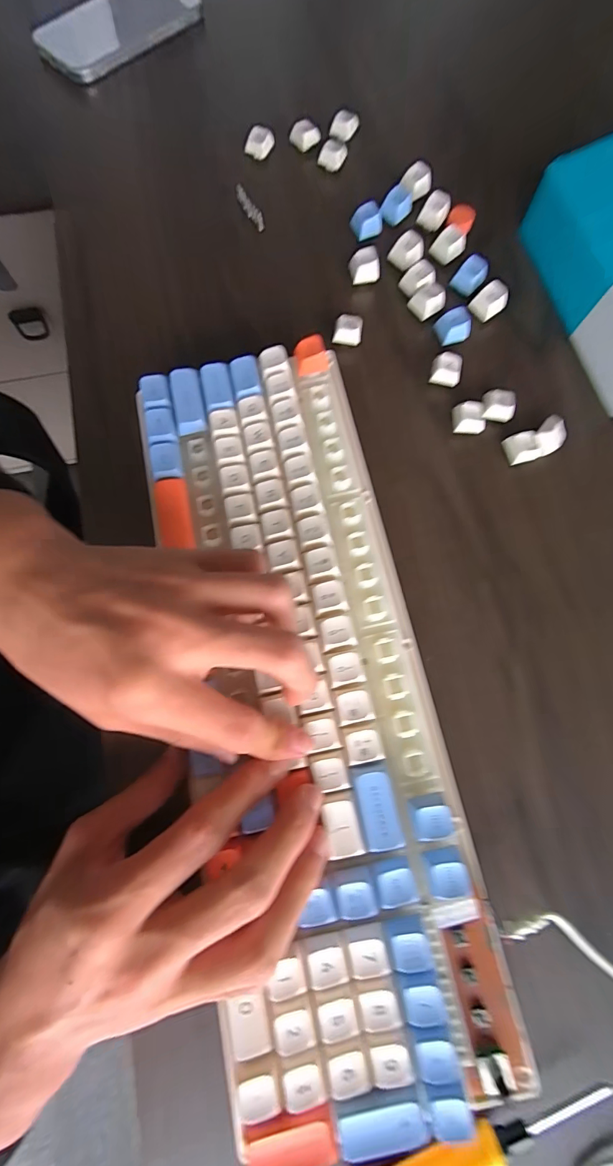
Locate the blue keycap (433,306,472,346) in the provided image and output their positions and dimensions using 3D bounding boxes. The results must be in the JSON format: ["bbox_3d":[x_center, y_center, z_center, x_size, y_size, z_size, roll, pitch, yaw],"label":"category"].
[{"bbox_3d":[0.103,-0.181,0.290,0.020,0.013,0.020,-11,76,-5],"label":"blue keycap"}]

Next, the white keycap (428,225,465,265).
[{"bbox_3d":[0.108,-0.256,0.311,0.021,0.014,0.020,40,78,8],"label":"white keycap"}]

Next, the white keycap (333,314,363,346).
[{"bbox_3d":[0.029,-0.180,0.291,0.020,0.012,0.015,3,76,-1],"label":"white keycap"}]

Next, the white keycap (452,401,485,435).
[{"bbox_3d":[0.109,-0.110,0.275,0.020,0.010,0.019,2,76,-1],"label":"white keycap"}]

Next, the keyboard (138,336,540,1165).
[{"bbox_3d":[0.000,0.045,0.219,0.131,0.032,0.379,-13,76,-5],"label":"keyboard"}]

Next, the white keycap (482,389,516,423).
[{"bbox_3d":[0.129,-0.120,0.277,0.021,0.009,0.018,9,76,0],"label":"white keycap"}]

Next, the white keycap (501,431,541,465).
[{"bbox_3d":[0.142,-0.088,0.270,0.021,0.008,0.018,-11,76,-5],"label":"white keycap"}]

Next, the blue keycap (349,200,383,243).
[{"bbox_3d":[0.048,-0.278,0.316,0.023,0.015,0.017,-27,78,-8],"label":"blue keycap"}]

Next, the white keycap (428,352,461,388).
[{"bbox_3d":[0.097,-0.147,0.284,0.020,0.010,0.018,16,76,2],"label":"white keycap"}]

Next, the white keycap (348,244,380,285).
[{"bbox_3d":[0.042,-0.234,0.303,0.022,0.016,0.016,-17,77,-6],"label":"white keycap"}]

